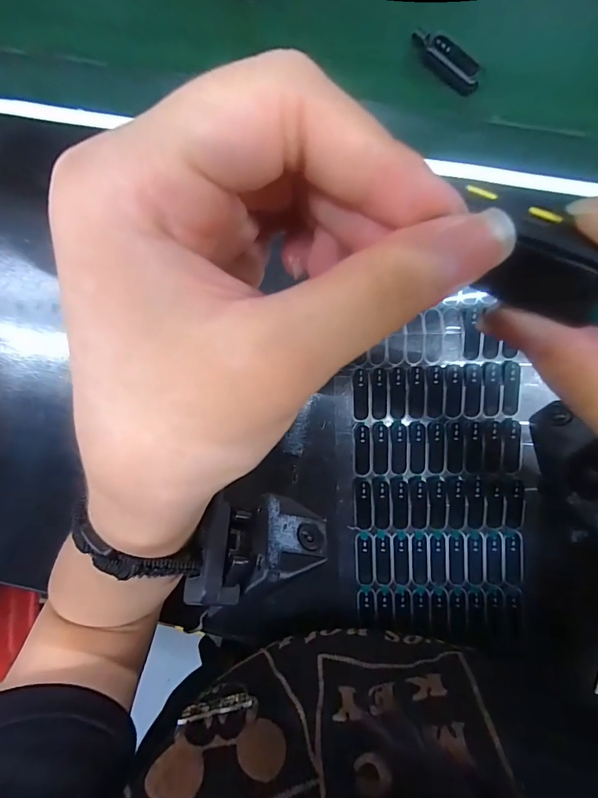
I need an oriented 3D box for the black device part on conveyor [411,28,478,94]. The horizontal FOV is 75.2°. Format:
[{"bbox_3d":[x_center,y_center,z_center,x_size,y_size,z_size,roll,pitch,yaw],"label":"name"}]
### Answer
[{"bbox_3d":[0.103,-0.239,0.274,0.014,0.020,0.056,-42,88,3],"label":"black device part on conveyor"}]

